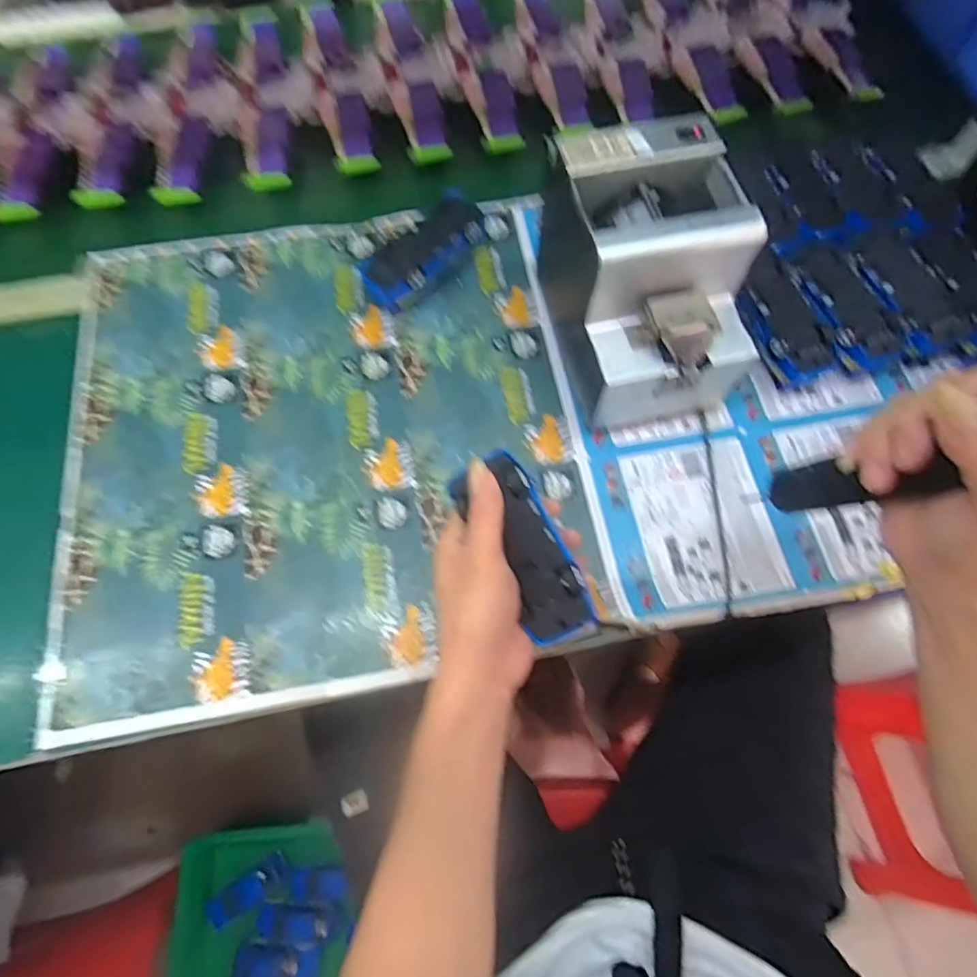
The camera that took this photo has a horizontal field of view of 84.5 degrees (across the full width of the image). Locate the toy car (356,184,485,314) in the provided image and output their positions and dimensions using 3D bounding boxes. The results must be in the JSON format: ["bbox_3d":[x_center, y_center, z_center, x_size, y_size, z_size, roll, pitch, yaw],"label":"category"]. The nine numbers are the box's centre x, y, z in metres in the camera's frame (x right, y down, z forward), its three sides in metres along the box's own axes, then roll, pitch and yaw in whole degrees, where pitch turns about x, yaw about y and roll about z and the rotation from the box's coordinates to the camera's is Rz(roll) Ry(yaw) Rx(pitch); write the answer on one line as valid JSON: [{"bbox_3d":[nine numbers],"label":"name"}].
[{"bbox_3d":[-0.059,-0.225,0.519,0.056,0.044,0.134,41,74,14],"label":"toy car"}]

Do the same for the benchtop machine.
[{"bbox_3d":[0.125,-0.164,0.440,0.137,0.146,0.180,-7,69,-3],"label":"benchtop machine"}]

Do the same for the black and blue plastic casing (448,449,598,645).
[{"bbox_3d":[0.024,0.040,0.351,0.050,0.013,0.128,-27,96,-9],"label":"black and blue plastic casing"}]

